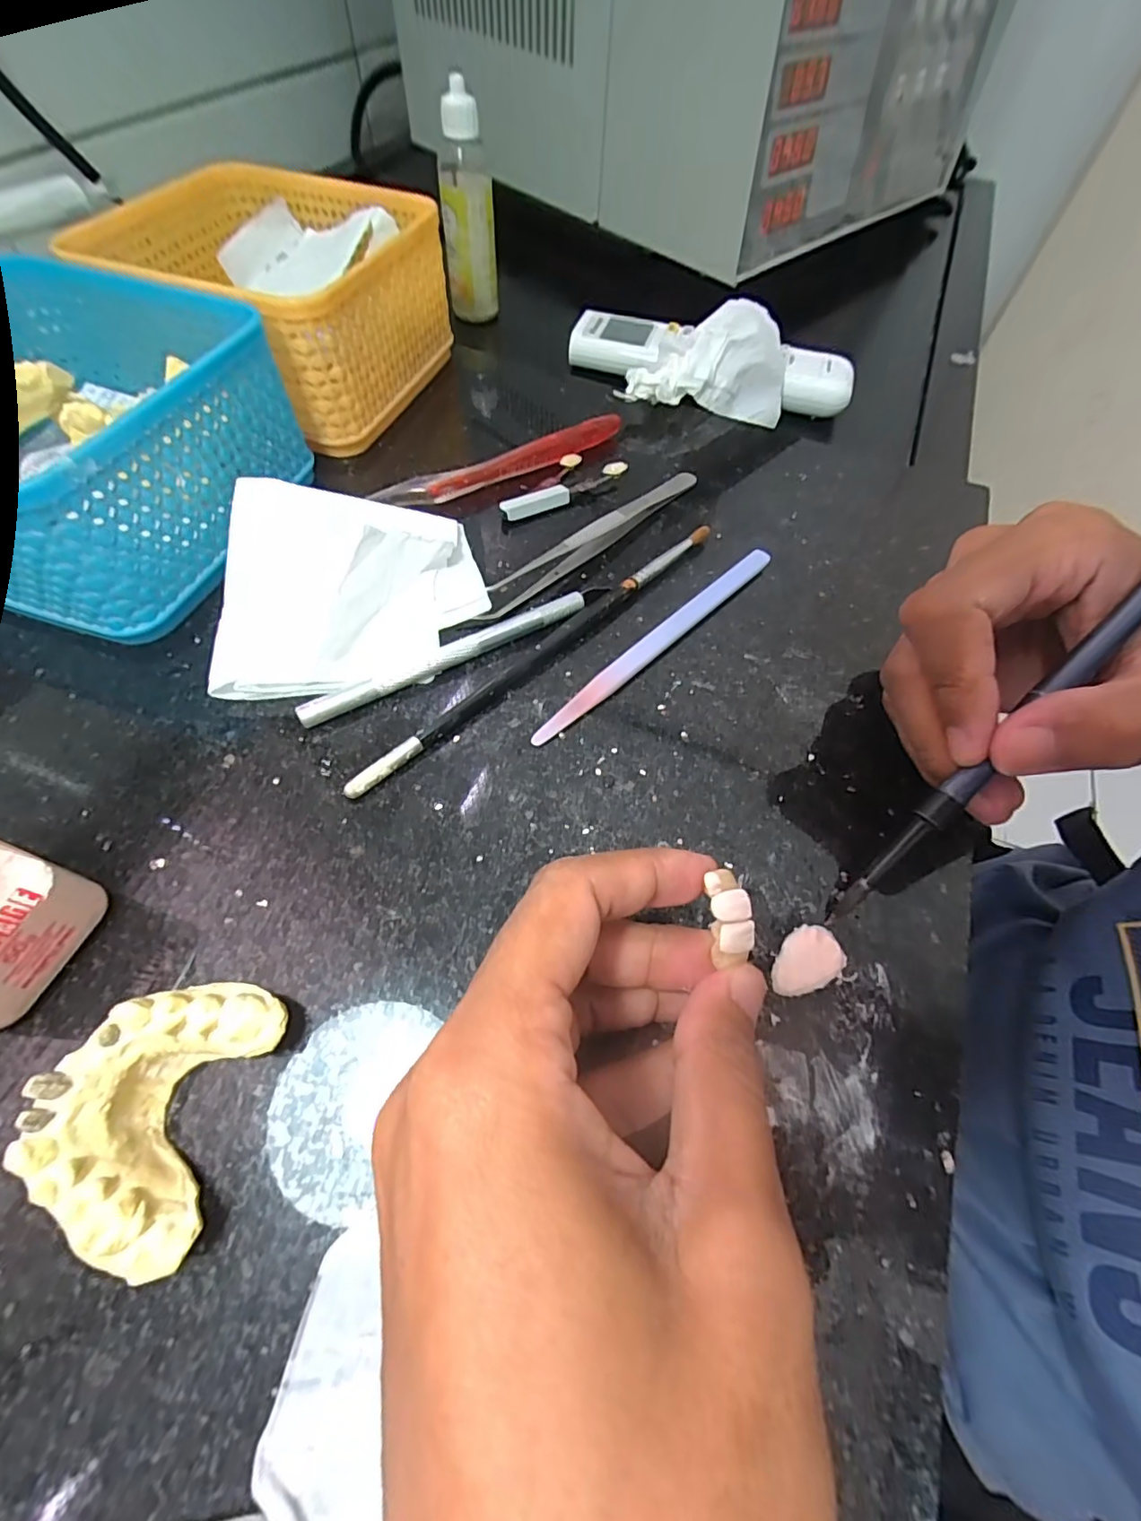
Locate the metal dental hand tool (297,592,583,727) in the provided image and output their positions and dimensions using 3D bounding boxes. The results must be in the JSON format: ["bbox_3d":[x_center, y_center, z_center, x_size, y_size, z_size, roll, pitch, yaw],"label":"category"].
[{"bbox_3d":[-0.045,-0.040,0.206,0.113,0.008,0.010,-27,65,-18],"label":"metal dental hand tool"}]

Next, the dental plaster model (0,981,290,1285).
[{"bbox_3d":[-0.095,0.079,0.126,0.037,0.026,0.053,12,59,3],"label":"dental plaster model"}]

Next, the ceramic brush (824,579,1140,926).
[{"bbox_3d":[0.133,-0.016,0.155,0.008,0.011,0.168,43,99,19],"label":"ceramic brush"}]

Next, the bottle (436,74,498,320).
[{"bbox_3d":[-0.062,-0.334,0.335,0.031,0.102,0.027,1,59,-4],"label":"bottle"}]

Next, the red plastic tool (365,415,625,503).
[{"bbox_3d":[-0.030,-0.143,0.262,0.129,0.014,0.012,-26,65,-18],"label":"red plastic tool"}]

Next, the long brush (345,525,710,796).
[{"bbox_3d":[-0.006,-0.047,0.212,0.186,0.009,0.010,-39,69,-23],"label":"long brush"}]

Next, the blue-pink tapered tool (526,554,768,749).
[{"bbox_3d":[0.037,-0.049,0.218,0.138,0.004,0.009,-41,84,-22],"label":"blue-pink tapered tool"}]

